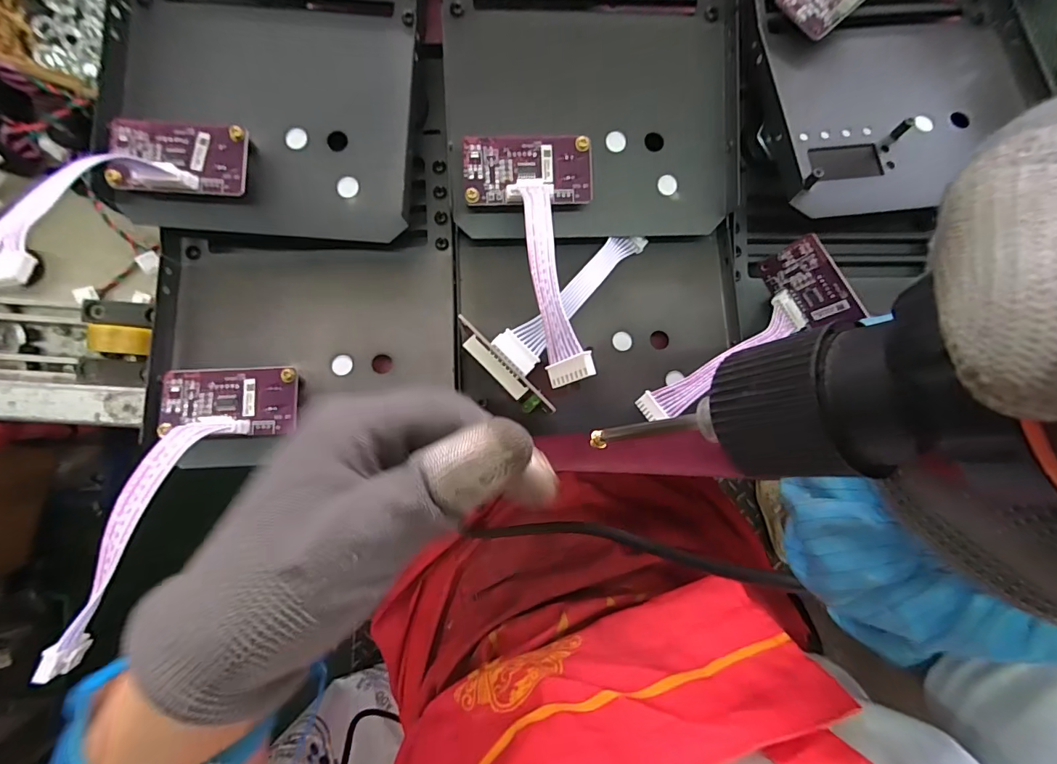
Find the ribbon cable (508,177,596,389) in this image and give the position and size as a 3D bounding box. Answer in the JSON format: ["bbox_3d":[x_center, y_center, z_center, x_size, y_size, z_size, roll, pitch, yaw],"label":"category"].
[{"bbox_3d":[0.008,-0.051,0.201,0.016,0.022,0.106,-9,72,-5],"label":"ribbon cable"}]

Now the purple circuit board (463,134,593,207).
[{"bbox_3d":[0.000,-0.107,0.236,0.064,0.004,0.034,-4,94,-5],"label":"purple circuit board"}]

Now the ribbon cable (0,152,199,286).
[{"bbox_3d":[-0.168,-0.068,0.174,0.028,0.111,0.021,1,128,-5],"label":"ribbon cable"}]

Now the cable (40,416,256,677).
[{"bbox_3d":[-0.153,0.058,0.187,0.020,0.022,0.106,17,62,-4],"label":"cable"}]

